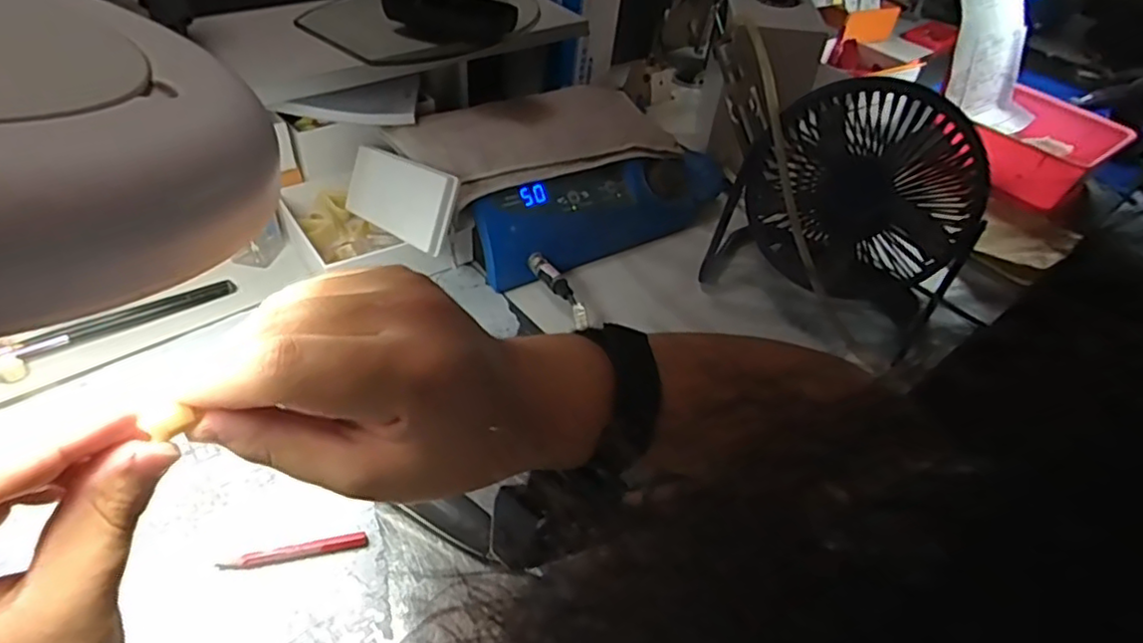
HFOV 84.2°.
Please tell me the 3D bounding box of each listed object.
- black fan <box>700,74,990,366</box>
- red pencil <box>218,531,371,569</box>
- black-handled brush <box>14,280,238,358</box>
[{"bbox_3d":[0.239,-0.088,0.523,0.201,0.177,0.167,28,47,20],"label":"black fan"},{"bbox_3d":[-0.154,0.129,0.353,0.075,0.005,0.008,-8,46,-15],"label":"red pencil"},{"bbox_3d":[-0.318,-0.004,0.463,0.136,0.014,0.008,-28,54,-31],"label":"black-handled brush"}]

